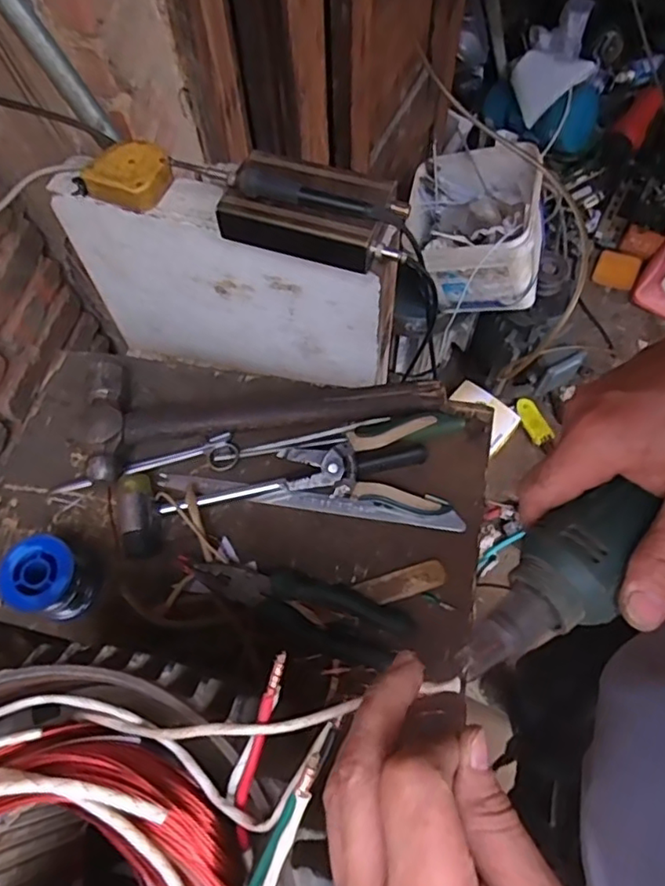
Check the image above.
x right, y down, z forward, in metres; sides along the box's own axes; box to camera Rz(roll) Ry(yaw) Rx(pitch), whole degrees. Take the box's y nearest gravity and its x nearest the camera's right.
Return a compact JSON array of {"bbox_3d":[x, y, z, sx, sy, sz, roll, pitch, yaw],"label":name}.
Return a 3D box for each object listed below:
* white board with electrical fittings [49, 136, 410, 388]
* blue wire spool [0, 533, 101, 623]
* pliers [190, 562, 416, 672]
[{"bbox_3d":[-0.111,-0.184,0.667,0.361,0.284,0.083,13,66,8],"label":"white board with electrical fittings"},{"bbox_3d":[-0.248,0.120,0.526,0.059,0.065,0.060,-1,65,2],"label":"blue wire spool"},{"bbox_3d":[-0.027,0.139,0.519,0.188,0.021,0.055,19,67,10],"label":"pliers"}]

